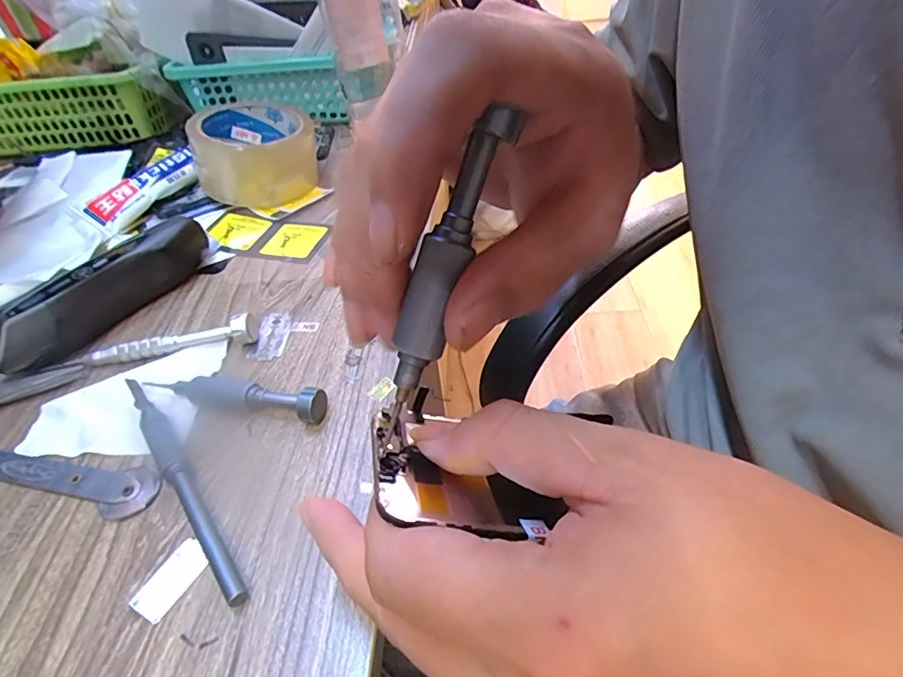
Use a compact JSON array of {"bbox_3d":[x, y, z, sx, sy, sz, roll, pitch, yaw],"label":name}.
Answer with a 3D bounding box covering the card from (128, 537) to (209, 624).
[{"bbox_3d":[-0.116,0.099,0.212,0.016,0.004,0.031,19,50,24],"label":"card"}]

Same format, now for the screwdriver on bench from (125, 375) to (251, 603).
[{"bbox_3d":[-0.130,0.064,0.244,0.013,0.010,0.146,-32,50,-24],"label":"screwdriver on bench"}]

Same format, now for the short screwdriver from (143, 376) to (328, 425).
[{"bbox_3d":[-0.116,0.028,0.274,0.102,0.018,0.020,5,46,12],"label":"short screwdriver"}]

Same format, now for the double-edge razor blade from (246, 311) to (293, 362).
[{"bbox_3d":[-0.111,-0.003,0.316,0.021,0.004,0.041,0,45,6],"label":"double-edge razor blade"}]

